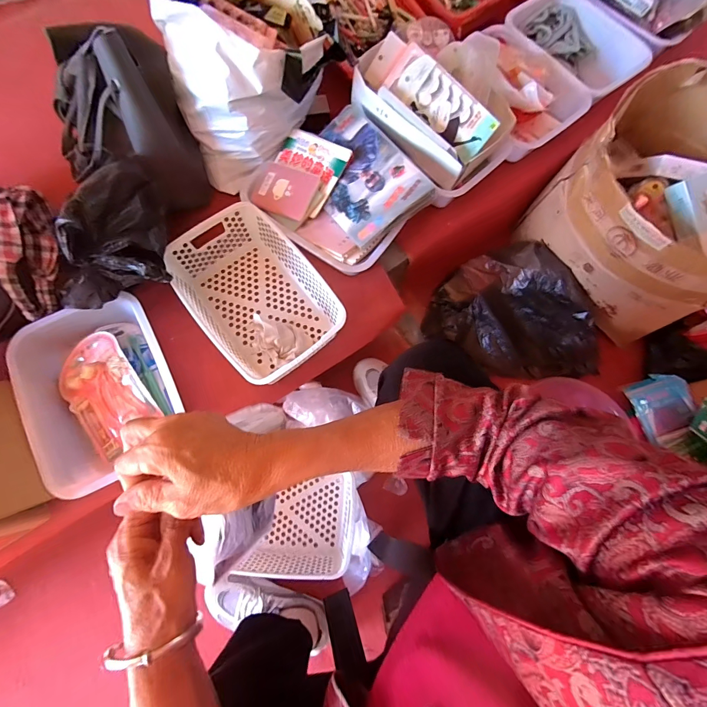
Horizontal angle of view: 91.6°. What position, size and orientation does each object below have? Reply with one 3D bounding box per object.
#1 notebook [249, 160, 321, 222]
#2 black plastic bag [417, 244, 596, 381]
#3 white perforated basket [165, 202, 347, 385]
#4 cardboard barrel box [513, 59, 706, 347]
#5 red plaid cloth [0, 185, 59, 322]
[{"bbox_3d":[-0.125,-0.299,0.628,0.111,0.006,0.090,26,92,10],"label":"notebook"},{"bbox_3d":[0.362,-0.068,0.775,0.282,0.121,0.338,-31,76,-10],"label":"black plastic bag"},{"bbox_3d":[-0.169,-0.097,0.608,0.195,0.100,0.292,-38,78,-11],"label":"white perforated basket"},{"bbox_3d":[0.595,-0.287,0.678,0.373,0.277,0.383,-33,77,-10],"label":"cardboard barrel box"},{"bbox_3d":[-0.519,-0.167,0.550,0.064,0.102,0.195,-13,74,-5],"label":"red plaid cloth"}]

